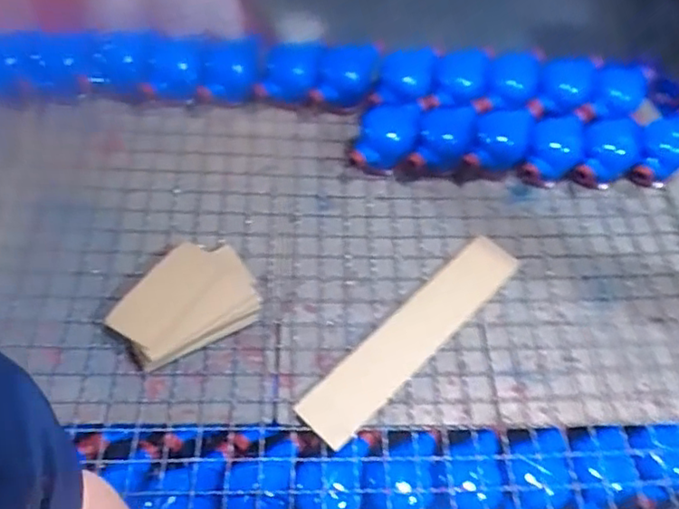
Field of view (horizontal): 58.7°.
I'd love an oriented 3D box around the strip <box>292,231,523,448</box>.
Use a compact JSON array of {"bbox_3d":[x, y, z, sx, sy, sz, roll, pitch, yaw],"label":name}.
[{"bbox_3d":[0.098,0.098,0.782,0.367,0.009,0.076,-38,65,-25],"label":"strip"}]

